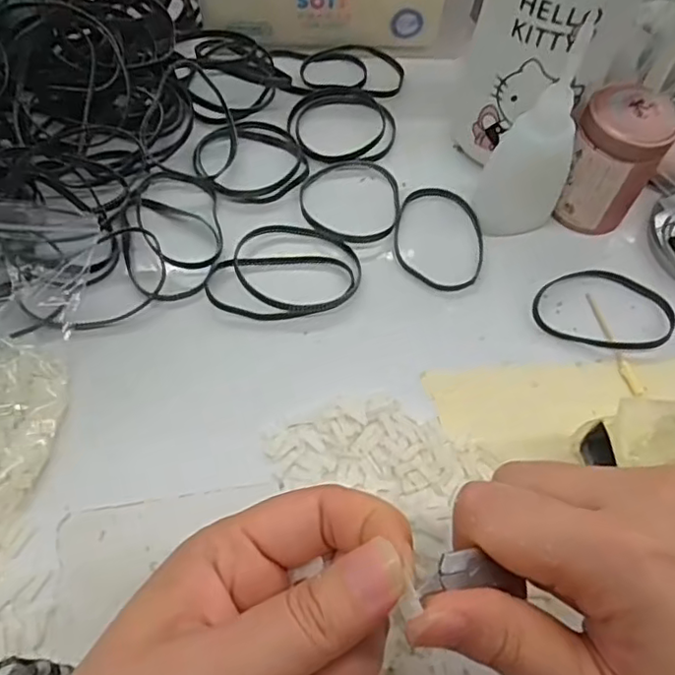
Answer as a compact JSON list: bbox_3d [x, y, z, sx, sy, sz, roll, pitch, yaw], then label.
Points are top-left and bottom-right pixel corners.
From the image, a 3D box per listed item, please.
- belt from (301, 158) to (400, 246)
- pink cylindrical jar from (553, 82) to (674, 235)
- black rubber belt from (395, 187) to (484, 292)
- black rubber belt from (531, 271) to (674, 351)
[{"bbox_3d":[0.008,-0.076,0.337,0.056,0.007,0.063,0,61,-4],"label":"belt"},{"bbox_3d":[0.144,-0.093,0.321,0.043,0.065,0.043,35,63,16],"label":"pink cylindrical jar"},{"bbox_3d":[0.055,-0.054,0.331,0.050,0.006,0.062,16,61,5],"label":"black rubber belt"},{"bbox_3d":[0.135,-0.015,0.310,0.071,0.004,0.047,11,60,2],"label":"black rubber belt"}]

